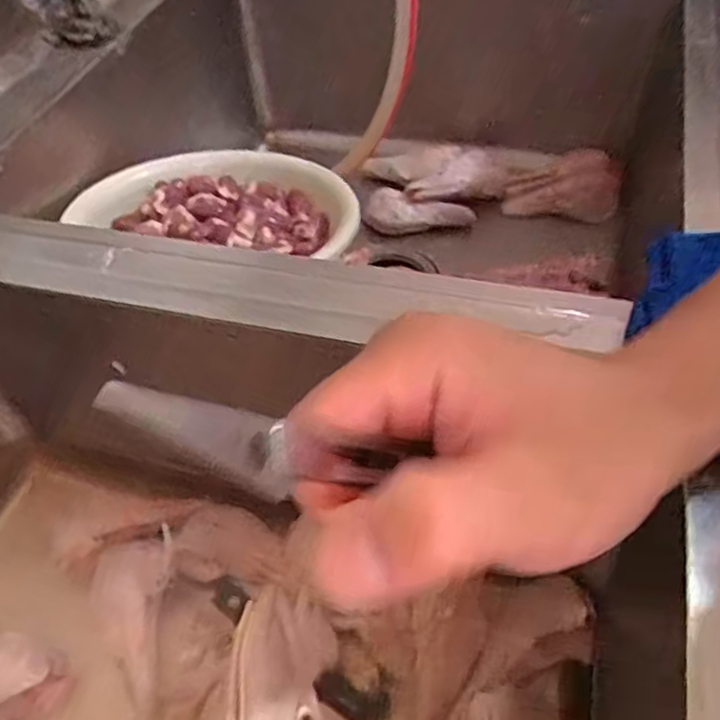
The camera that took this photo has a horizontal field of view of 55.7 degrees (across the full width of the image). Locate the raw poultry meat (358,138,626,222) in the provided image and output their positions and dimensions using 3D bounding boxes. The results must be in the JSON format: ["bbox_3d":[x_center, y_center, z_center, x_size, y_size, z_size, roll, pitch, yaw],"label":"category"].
[{"bbox_3d":[0.158,-0.219,0.841,0.286,0.073,0.102,1,50,6],"label":"raw poultry meat"}]

